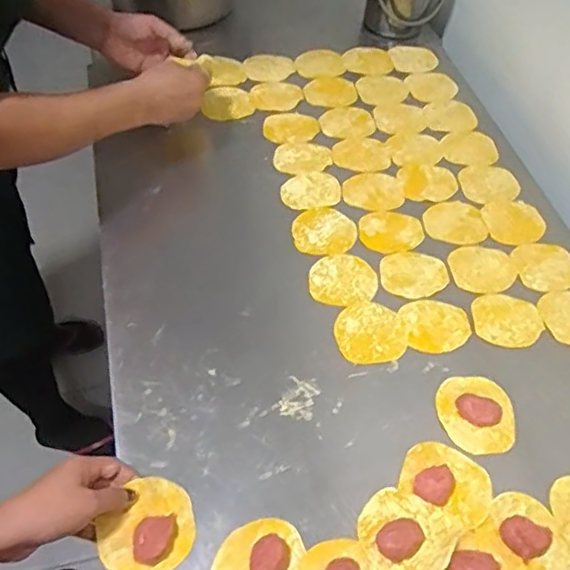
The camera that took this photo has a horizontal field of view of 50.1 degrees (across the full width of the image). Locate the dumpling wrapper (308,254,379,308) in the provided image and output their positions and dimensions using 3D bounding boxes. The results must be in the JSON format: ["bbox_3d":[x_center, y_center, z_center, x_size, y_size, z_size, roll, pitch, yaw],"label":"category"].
[{"bbox_3d":[0.069,-0.008,0.734,0.082,0.004,0.075,3,53,-3],"label":"dumpling wrapper"}]

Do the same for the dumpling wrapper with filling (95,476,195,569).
[{"bbox_3d":[-0.120,0.210,0.530,0.081,0.024,0.077,3,53,-3],"label":"dumpling wrapper with filling"}]

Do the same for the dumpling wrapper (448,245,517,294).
[{"bbox_3d":[0.247,-0.021,0.766,0.083,0.004,0.073,-14,56,-15],"label":"dumpling wrapper"}]

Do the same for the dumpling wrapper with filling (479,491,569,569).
[{"bbox_3d":[0.223,0.232,0.557,0.067,0.015,0.084,-19,57,-18],"label":"dumpling wrapper with filling"}]

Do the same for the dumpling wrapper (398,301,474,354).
[{"bbox_3d":[0.175,0.046,0.703,0.078,0.004,0.069,-5,54,-9],"label":"dumpling wrapper"}]

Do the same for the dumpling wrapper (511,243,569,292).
[{"bbox_3d":[0.332,-0.025,0.774,0.079,0.007,0.072,3,53,-3],"label":"dumpling wrapper"}]

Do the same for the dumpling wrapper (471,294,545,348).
[{"bbox_3d":[0.261,0.041,0.718,0.081,0.004,0.072,2,53,-4],"label":"dumpling wrapper"}]

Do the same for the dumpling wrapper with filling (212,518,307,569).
[{"bbox_3d":[-0.024,0.241,0.525,0.069,0.020,0.086,16,53,7],"label":"dumpling wrapper with filling"}]

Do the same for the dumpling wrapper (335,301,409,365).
[{"bbox_3d":[0.098,0.052,0.690,0.080,0.004,0.079,3,53,-3],"label":"dumpling wrapper"}]

